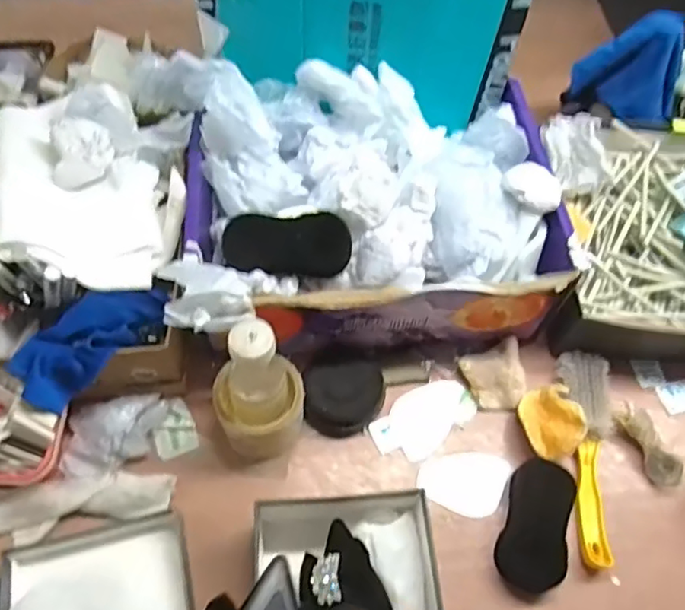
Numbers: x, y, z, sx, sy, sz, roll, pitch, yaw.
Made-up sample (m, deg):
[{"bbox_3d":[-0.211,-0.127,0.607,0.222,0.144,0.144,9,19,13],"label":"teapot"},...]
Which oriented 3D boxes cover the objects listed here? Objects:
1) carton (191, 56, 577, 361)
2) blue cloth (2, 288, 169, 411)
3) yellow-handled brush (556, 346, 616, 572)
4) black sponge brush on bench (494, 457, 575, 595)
[{"bbox_3d":[0.033,-0.105,0.687,0.392,0.175,0.295,-1,60,-4],"label":"carton"},{"bbox_3d":[-0.251,0.033,0.601,0.081,0.038,0.159,33,64,15],"label":"blue cloth"},{"bbox_3d":[0.266,0.159,0.645,0.047,0.037,0.225,5,60,0],"label":"yellow-handled brush"},{"bbox_3d":[0.196,0.223,0.605,0.066,0.036,0.129,18,61,8],"label":"black sponge brush on bench"}]

